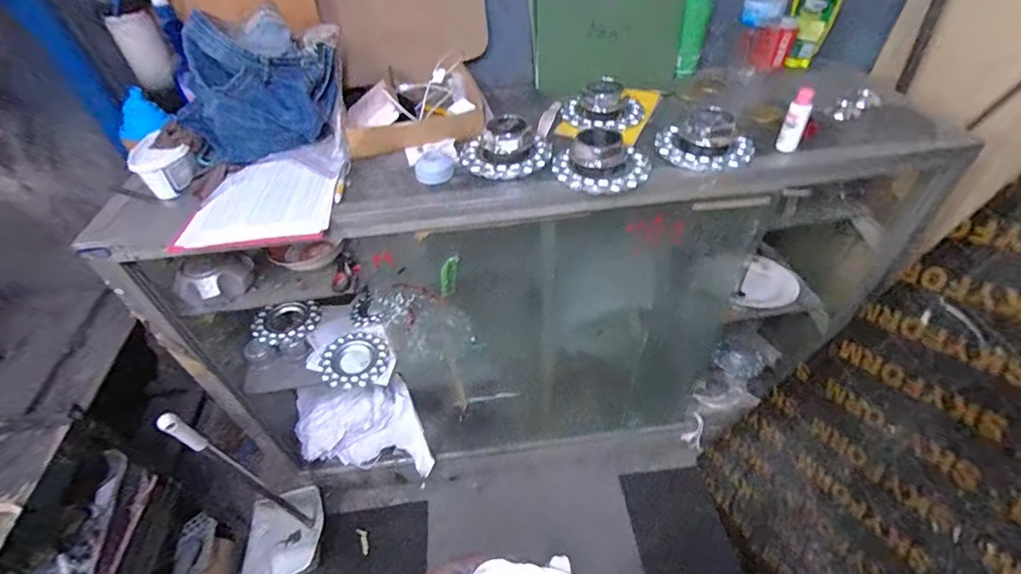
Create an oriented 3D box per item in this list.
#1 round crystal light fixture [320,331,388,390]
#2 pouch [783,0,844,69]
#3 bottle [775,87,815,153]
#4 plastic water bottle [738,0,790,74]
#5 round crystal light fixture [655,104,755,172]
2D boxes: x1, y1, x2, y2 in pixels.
[{"bbox_3d":[-0.395,0.187,1.160,0.166,0.032,0.155,-2,48,2],"label":"round crystal light fixture"},{"bbox_3d":[0.657,-0.576,1.018,0.090,0.162,0.024,16,42,12],"label":"pouch"},{"bbox_3d":[0.483,-0.281,0.779,0.036,0.097,0.034,23,54,22],"label":"bottle"},{"bbox_3d":[0.508,-0.560,0.919,0.073,0.244,0.068,19,52,19],"label":"plastic water bottle"},{"bbox_3d":[0.339,-0.262,0.798,0.159,0.062,0.134,15,51,16],"label":"round crystal light fixture"}]

